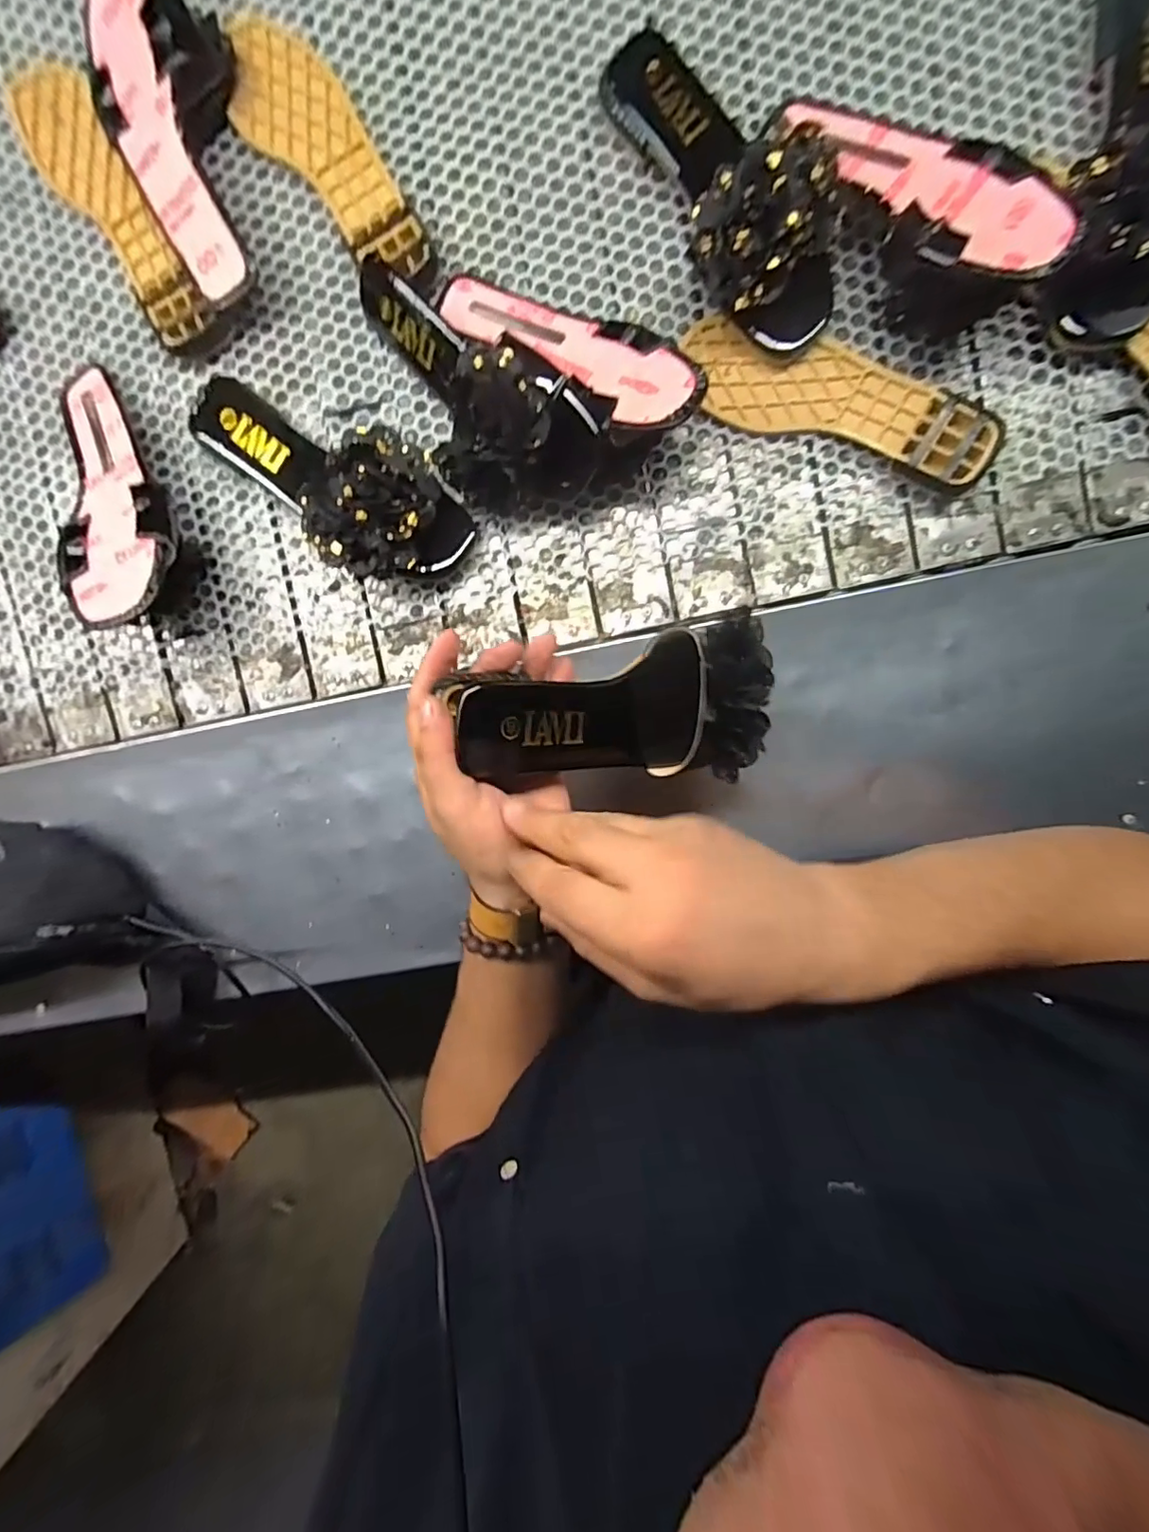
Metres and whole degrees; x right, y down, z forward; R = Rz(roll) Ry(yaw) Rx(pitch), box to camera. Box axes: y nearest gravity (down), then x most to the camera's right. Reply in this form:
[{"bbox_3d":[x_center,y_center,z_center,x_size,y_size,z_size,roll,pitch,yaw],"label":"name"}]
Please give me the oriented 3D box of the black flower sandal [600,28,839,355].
[{"bbox_3d":[0.114,-0.434,0.399,0.104,0.074,0.247,-30,93,6],"label":"black flower sandal"}]

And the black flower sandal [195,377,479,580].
[{"bbox_3d":[-0.206,-0.228,0.440,0.248,0.077,0.109,24,96,1],"label":"black flower sandal"}]

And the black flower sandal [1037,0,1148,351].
[{"bbox_3d":[0.401,-0.435,0.374,0.106,0.081,0.243,16,96,2],"label":"black flower sandal"}]

